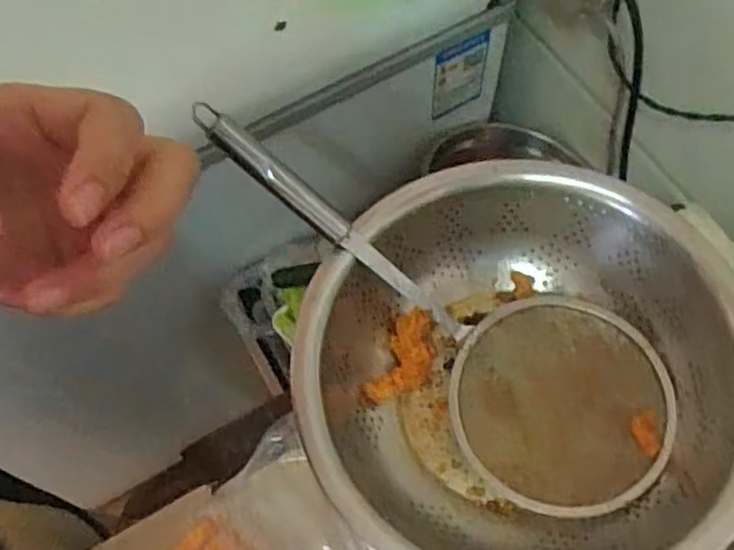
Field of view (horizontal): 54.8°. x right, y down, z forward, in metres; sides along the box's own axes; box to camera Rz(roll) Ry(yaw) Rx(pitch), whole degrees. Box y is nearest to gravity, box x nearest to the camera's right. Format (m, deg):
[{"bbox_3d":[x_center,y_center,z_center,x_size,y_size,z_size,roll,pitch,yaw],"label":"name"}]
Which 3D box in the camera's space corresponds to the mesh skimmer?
[{"bbox_3d":[0.035,0.014,0.454,0.344,0.086,0.144,38,72,-6],"label":"mesh skimmer"}]

